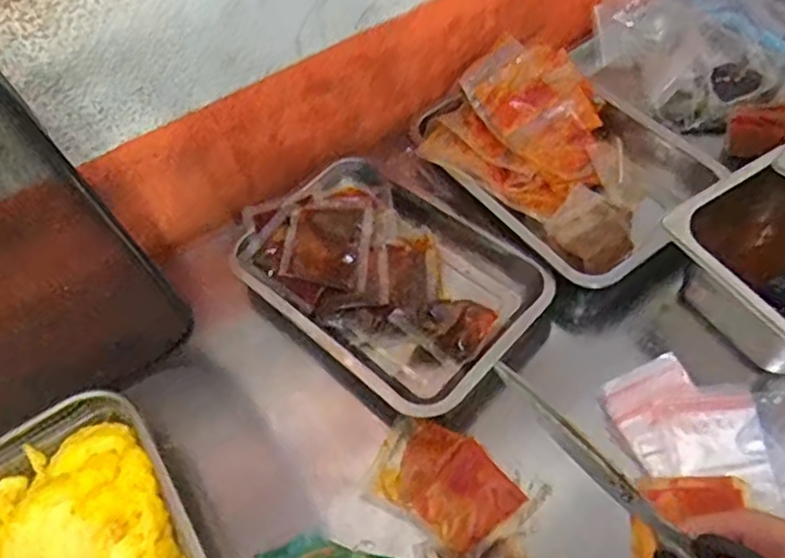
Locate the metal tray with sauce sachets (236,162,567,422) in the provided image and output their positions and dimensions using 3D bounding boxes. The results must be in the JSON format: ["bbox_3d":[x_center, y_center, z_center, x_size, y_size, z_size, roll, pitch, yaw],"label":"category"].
[{"bbox_3d":[-0.011,-0.006,0.695,0.295,0.057,0.199,36,67,28],"label":"metal tray with sauce sachets"}]

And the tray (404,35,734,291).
[{"bbox_3d":[0.180,-0.131,0.729,0.213,0.067,0.289,-35,58,-15],"label":"tray"}]

